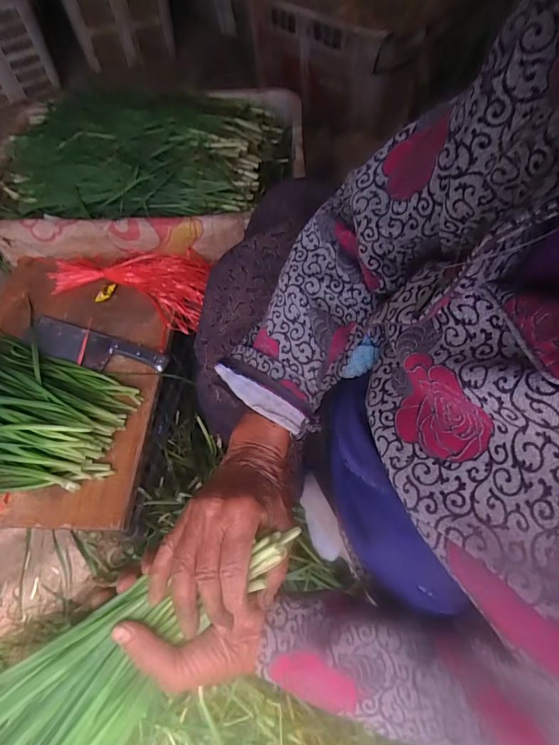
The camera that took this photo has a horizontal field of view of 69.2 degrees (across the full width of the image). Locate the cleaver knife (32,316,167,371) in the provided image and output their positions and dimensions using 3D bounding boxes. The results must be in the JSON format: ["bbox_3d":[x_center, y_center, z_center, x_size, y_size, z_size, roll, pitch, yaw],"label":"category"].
[{"bbox_3d":[-0.318,-0.038,0.697,0.261,0.018,0.073,17,62,13],"label":"cleaver knife"}]

